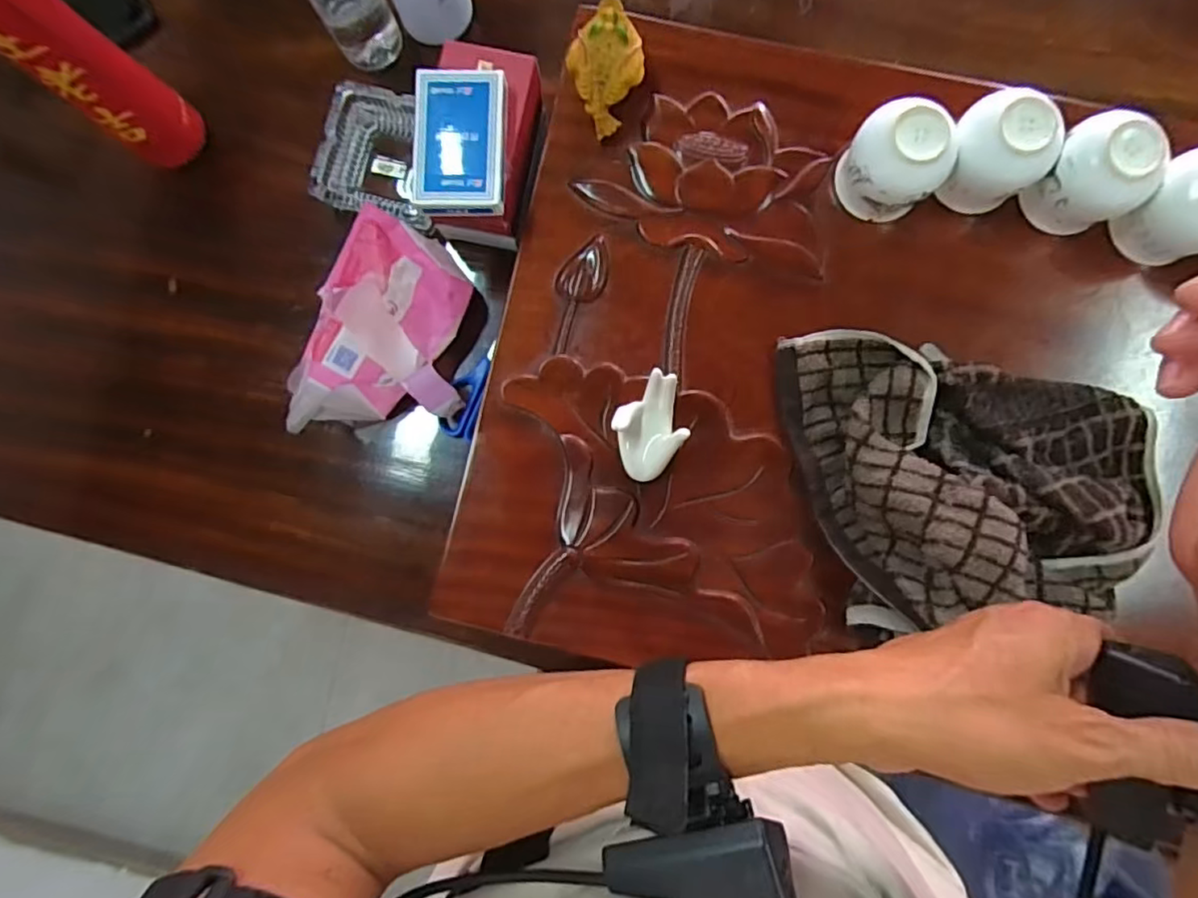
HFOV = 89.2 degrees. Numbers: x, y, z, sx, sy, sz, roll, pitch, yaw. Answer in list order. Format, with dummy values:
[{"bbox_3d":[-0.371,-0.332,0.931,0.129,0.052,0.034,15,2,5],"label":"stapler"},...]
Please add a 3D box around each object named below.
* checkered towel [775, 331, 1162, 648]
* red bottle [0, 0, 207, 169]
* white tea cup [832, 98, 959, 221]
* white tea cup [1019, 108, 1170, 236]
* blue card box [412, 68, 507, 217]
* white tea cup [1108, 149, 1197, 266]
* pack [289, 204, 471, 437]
[{"bbox_3d":[0.267,0.010,0.425,0.235,0.063,0.211,-8,87,2],"label":"checkered towel"},{"bbox_3d":[-0.394,-0.292,0.446,0.059,0.213,0.061,40,89,4],"label":"red bottle"},{"bbox_3d":[0.211,-0.204,0.434,0.057,0.070,0.065,-34,86,0],"label":"white tea cup"},{"bbox_3d":[0.347,-0.192,0.424,0.059,0.074,0.064,0,87,3],"label":"white tea cup"},{"bbox_3d":[-0.102,-0.223,0.442,0.065,0.014,0.102,1,87,3],"label":"blue card box"},{"bbox_3d":[0.413,-0.169,0.419,0.057,0.069,0.064,-25,86,1],"label":"white tea cup"},{"bbox_3d":[-0.169,-0.088,0.503,0.116,0.093,0.173,24,88,4],"label":"pack"}]

